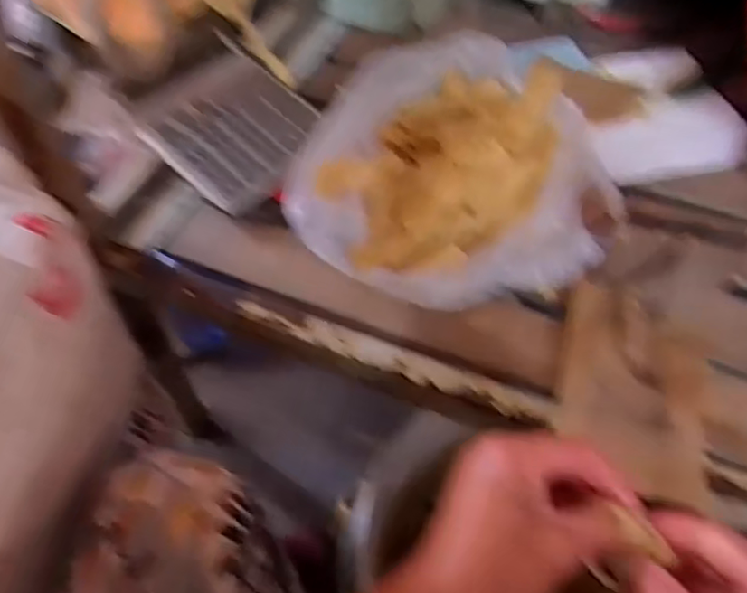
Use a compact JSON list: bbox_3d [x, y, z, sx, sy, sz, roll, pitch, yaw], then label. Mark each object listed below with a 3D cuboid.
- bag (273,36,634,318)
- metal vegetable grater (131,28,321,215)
[{"bbox_3d":[0.075,-0.097,0.468,0.212,0.070,0.272,24,59,15],"label":"bag"},{"bbox_3d":[-0.119,-0.144,0.509,0.131,0.007,0.118,41,74,14],"label":"metal vegetable grater"}]

